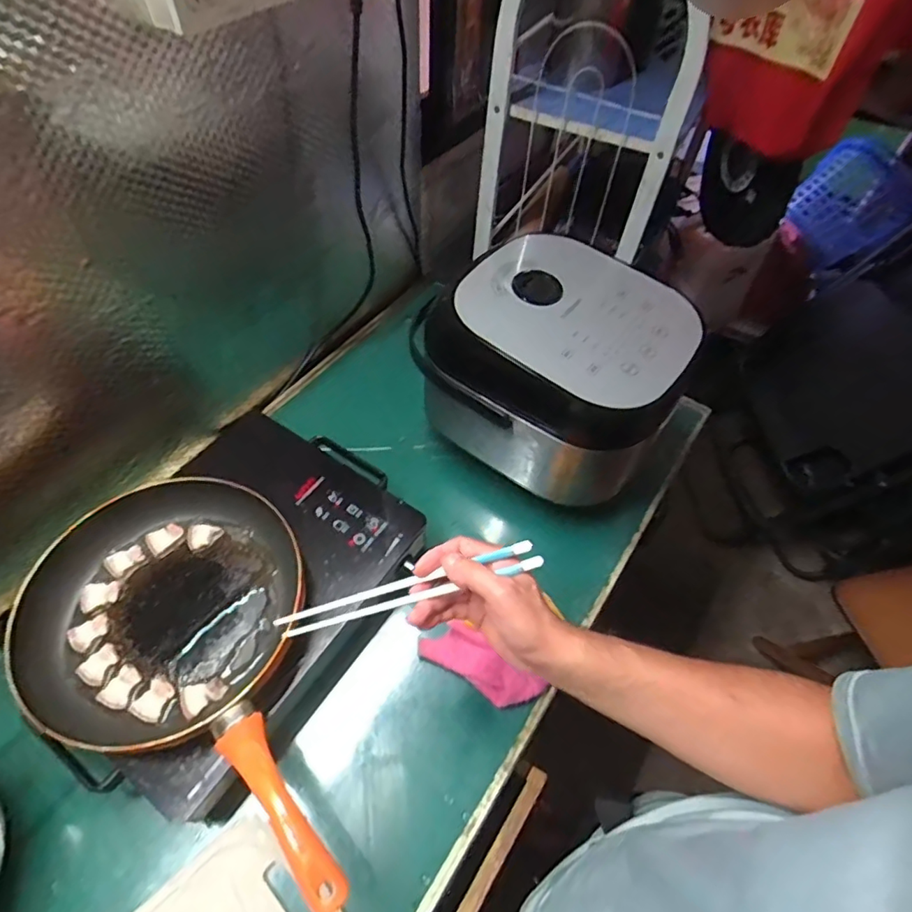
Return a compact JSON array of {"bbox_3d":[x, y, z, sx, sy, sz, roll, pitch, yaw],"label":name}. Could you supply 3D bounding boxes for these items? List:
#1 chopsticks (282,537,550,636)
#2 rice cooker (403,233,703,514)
[{"bbox_3d":[-0.040,0.116,0.467,0.233,0.009,0.023,-21,54,13],"label":"chopsticks"},{"bbox_3d":[0.131,-0.121,0.723,0.308,0.199,0.265,36,60,21],"label":"rice cooker"}]

